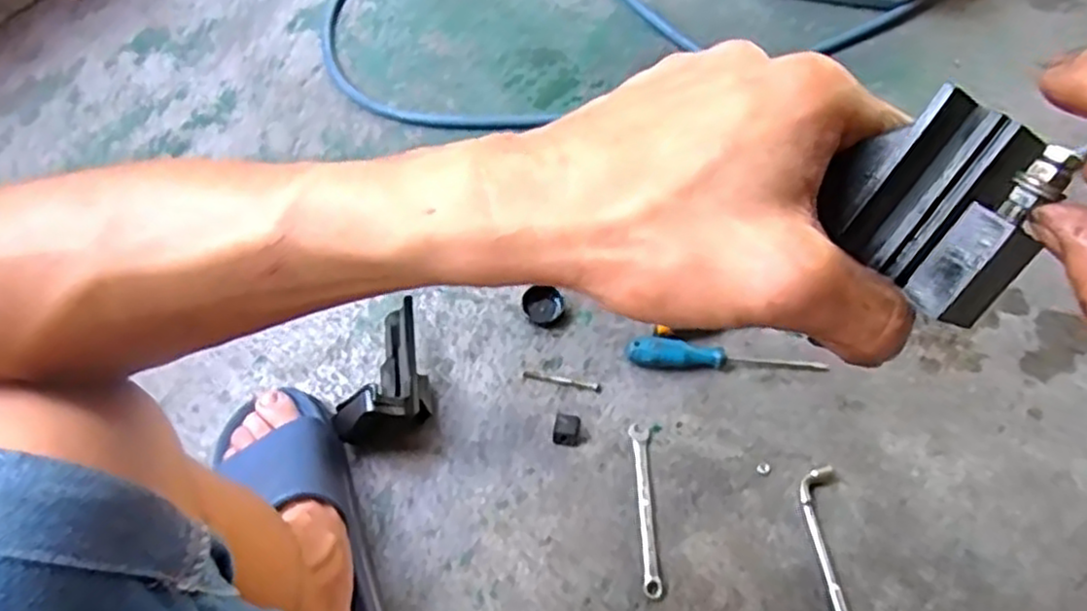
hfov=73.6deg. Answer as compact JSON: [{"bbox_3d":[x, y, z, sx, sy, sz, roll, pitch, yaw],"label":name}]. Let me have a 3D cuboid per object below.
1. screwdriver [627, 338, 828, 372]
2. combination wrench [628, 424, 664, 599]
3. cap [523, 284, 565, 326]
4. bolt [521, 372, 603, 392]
[{"bbox_3d":[0.184,0.054,0.733,0.194,0.026,0.031,4,61,3],"label":"screwdriver"},{"bbox_3d":[0.096,0.189,0.678,0.019,0.004,0.155,-2,61,0],"label":"combination wrench"},{"bbox_3d":[0.000,0.000,0.771,0.042,0.026,0.039,0,61,1],"label":"cap"},{"bbox_3d":[0.020,0.077,0.741,0.081,0.004,0.009,11,62,7],"label":"bolt"}]

